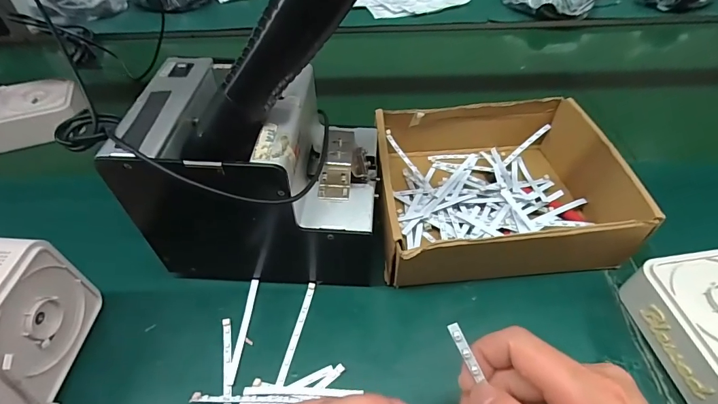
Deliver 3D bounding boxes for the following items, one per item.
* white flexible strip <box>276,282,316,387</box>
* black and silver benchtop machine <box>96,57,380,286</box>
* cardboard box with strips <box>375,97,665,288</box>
[{"bbox_3d":[-0.051,0.106,0.322,0.007,0.005,0.087,8,48,9],"label":"white flexible strip"},{"bbox_3d":[-0.072,-0.018,0.333,0.178,0.158,0.126,1,47,3],"label":"black and silver benchtop machine"},{"bbox_3d":[0.127,-0.016,0.381,0.212,0.076,0.182,-3,47,-1],"label":"cardboard box with strips"}]

